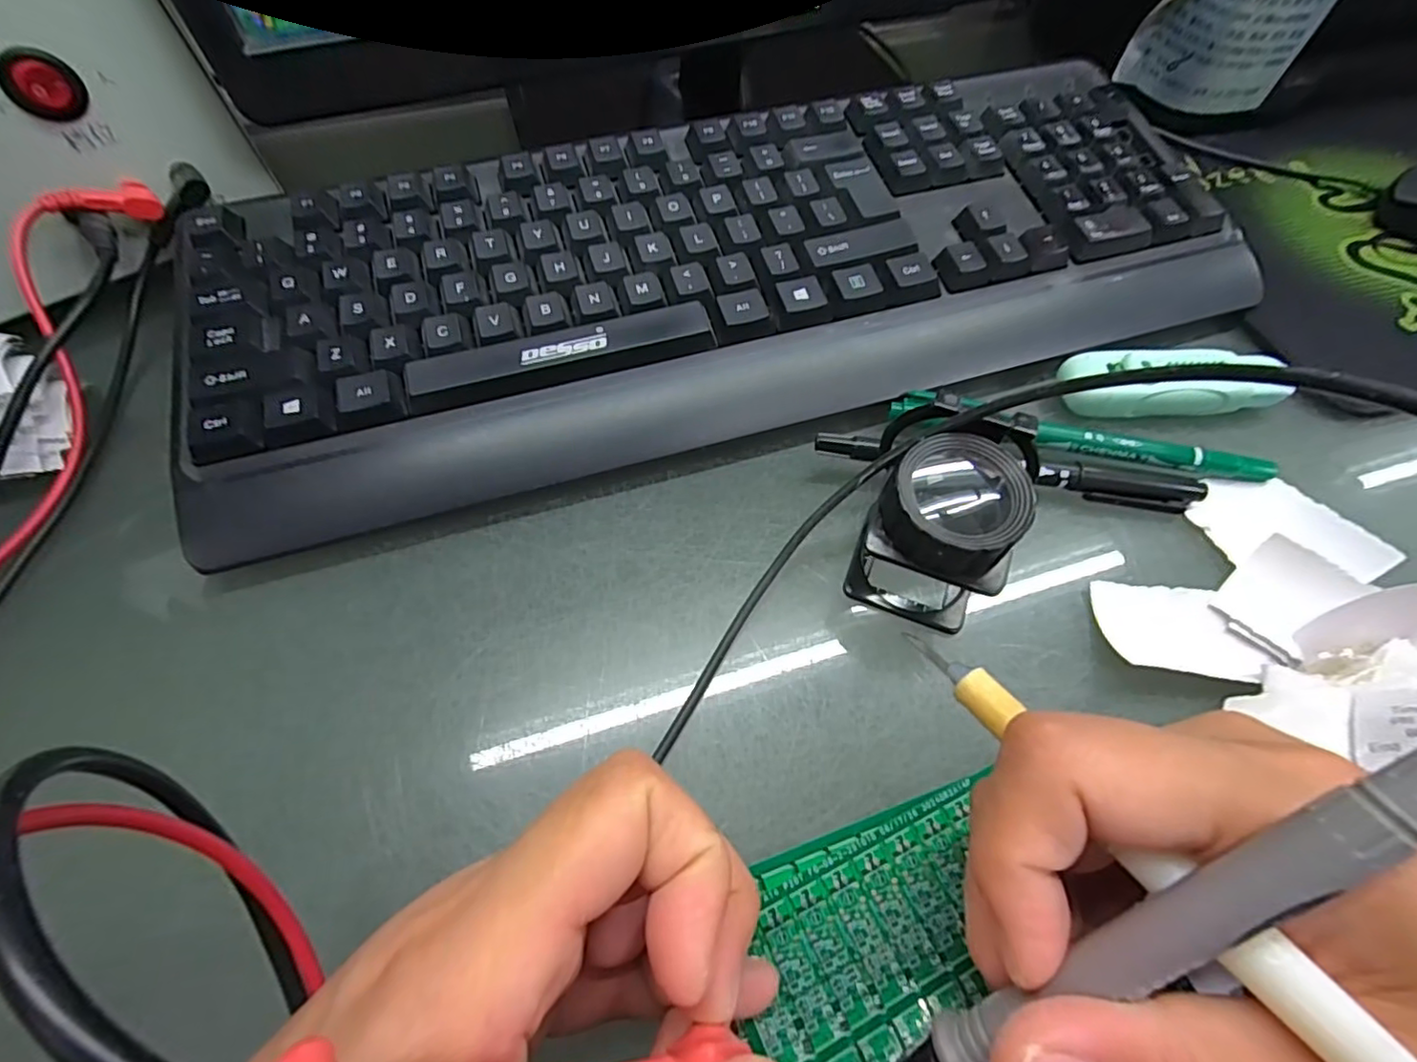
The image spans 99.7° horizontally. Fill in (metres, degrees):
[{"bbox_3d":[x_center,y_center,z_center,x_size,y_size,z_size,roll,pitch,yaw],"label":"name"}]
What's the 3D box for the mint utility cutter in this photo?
[{"bbox_3d":[0.187,-0.059,0.237,0.084,0.019,0.023,4,61,2],"label":"mint utility cutter"}]

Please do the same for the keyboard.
[{"bbox_3d":[0.014,-0.111,0.256,0.424,0.044,0.151,-16,62,-9],"label":"keyboard"}]

